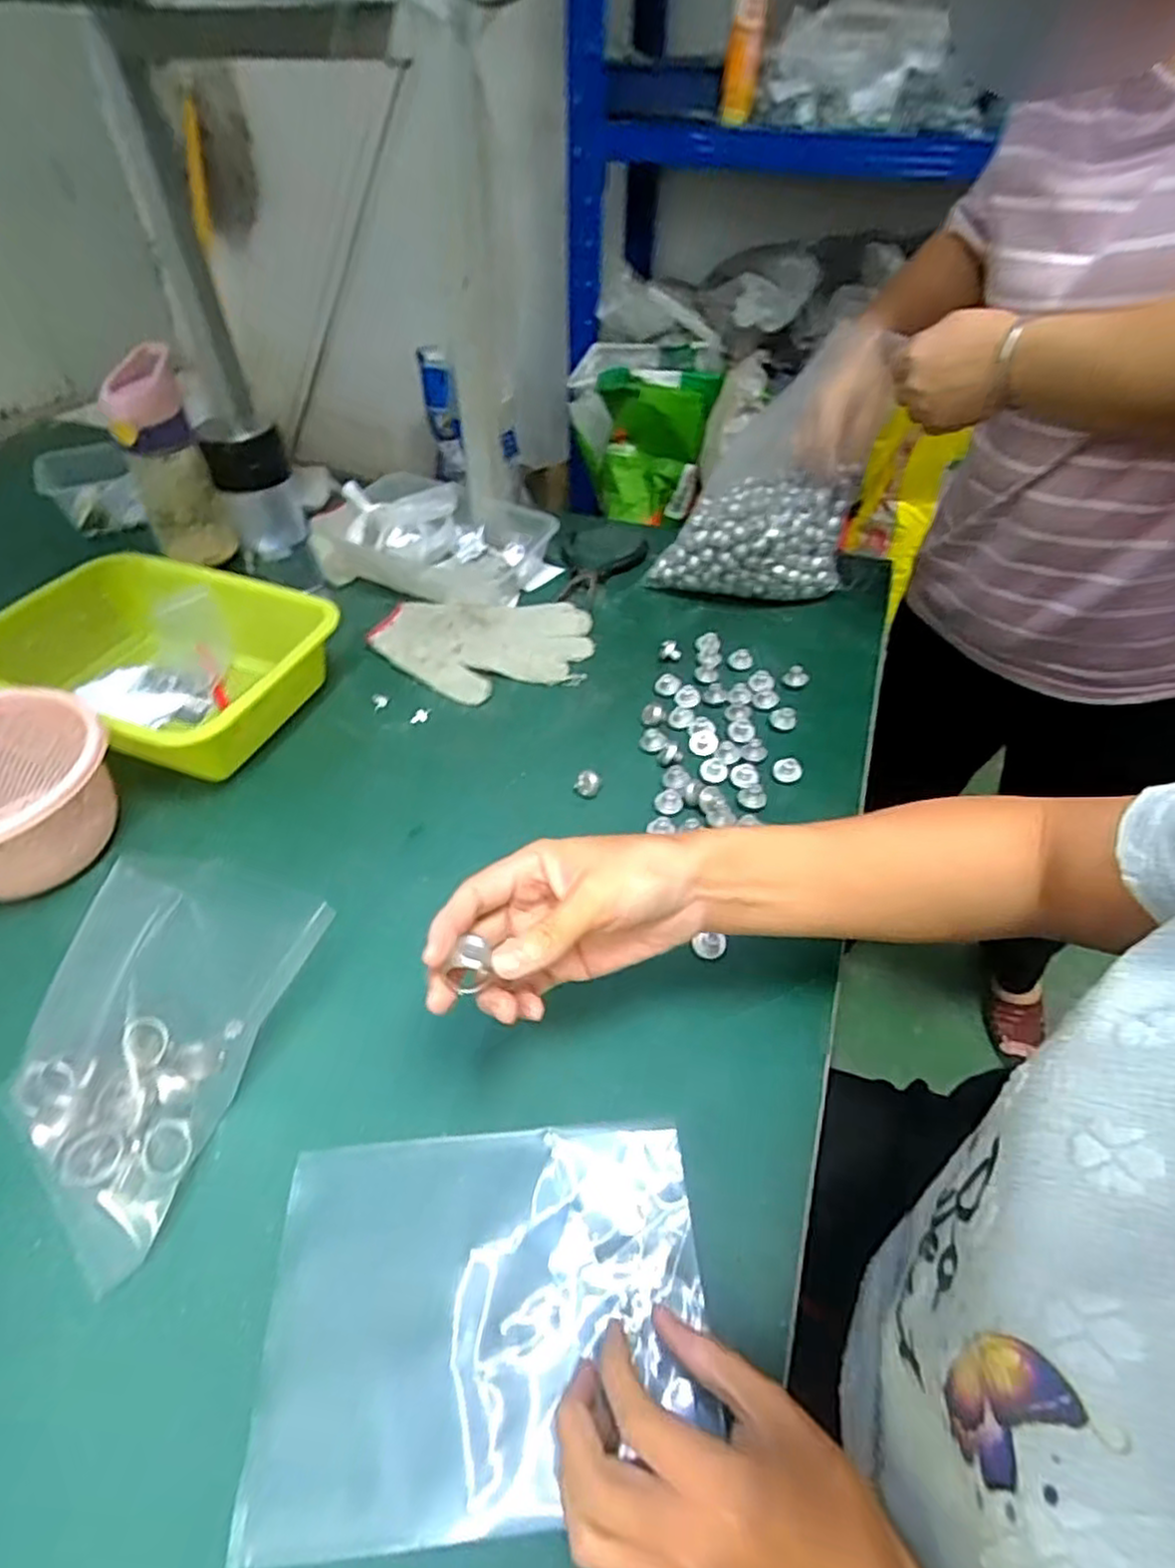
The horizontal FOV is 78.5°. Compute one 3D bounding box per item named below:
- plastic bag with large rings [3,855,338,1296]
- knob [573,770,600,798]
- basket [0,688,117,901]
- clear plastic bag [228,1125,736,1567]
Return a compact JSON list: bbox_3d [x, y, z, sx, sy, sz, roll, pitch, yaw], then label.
[{"bbox_3d":[-0.260,0.137,0.419,0.150,0.019,0.220,9,46,7],"label":"plastic bag with large rings"},{"bbox_3d":[0.000,0.000,0.548,0.019,0.019,0.017,1,45,0],"label":"knob"},{"bbox_3d":[-0.392,0.014,0.480,0.133,0.079,0.131,1,46,-1],"label":"basket"},{"bbox_3d":[-0.048,0.241,0.334,0.197,0.018,0.148,-3,45,-4],"label":"clear plastic bag"}]

